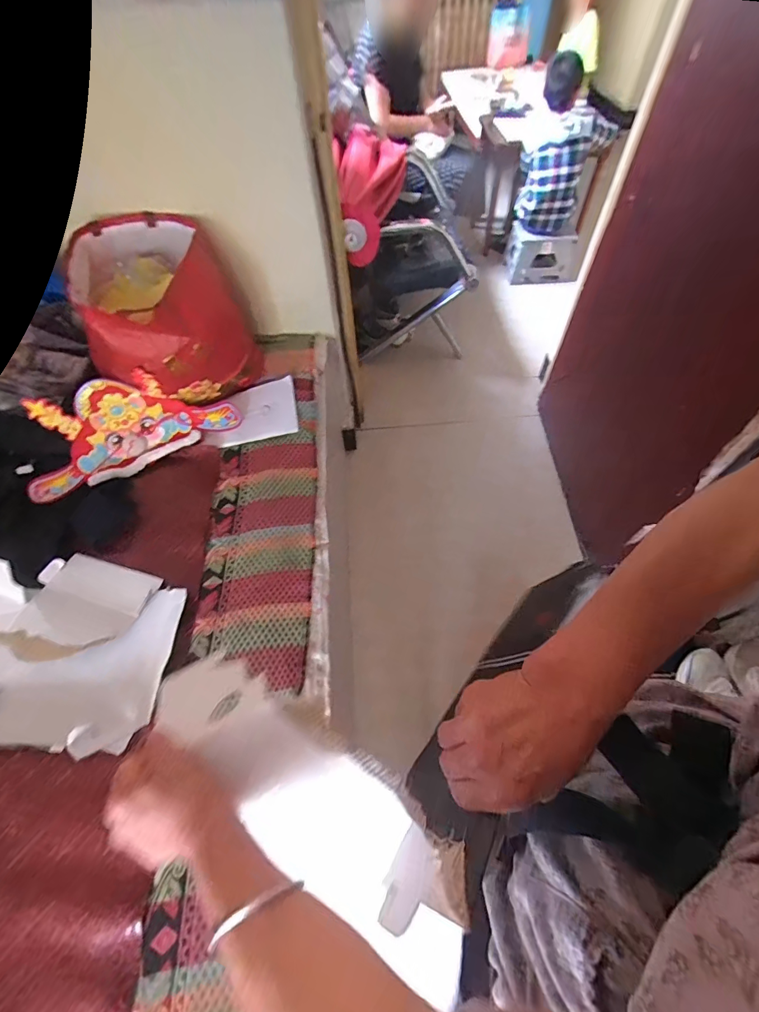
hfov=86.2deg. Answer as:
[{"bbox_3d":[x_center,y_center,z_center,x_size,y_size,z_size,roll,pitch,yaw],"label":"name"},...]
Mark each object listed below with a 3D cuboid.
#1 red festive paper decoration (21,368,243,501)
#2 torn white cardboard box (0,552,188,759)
[{"bbox_3d":[-0.549,-0.177,0.903,0.440,0.139,0.182,-23,60,-13],"label":"red festive paper decoration"},{"bbox_3d":[-0.556,0.226,0.686,0.389,0.079,0.308,2,58,3],"label":"torn white cardboard box"}]

